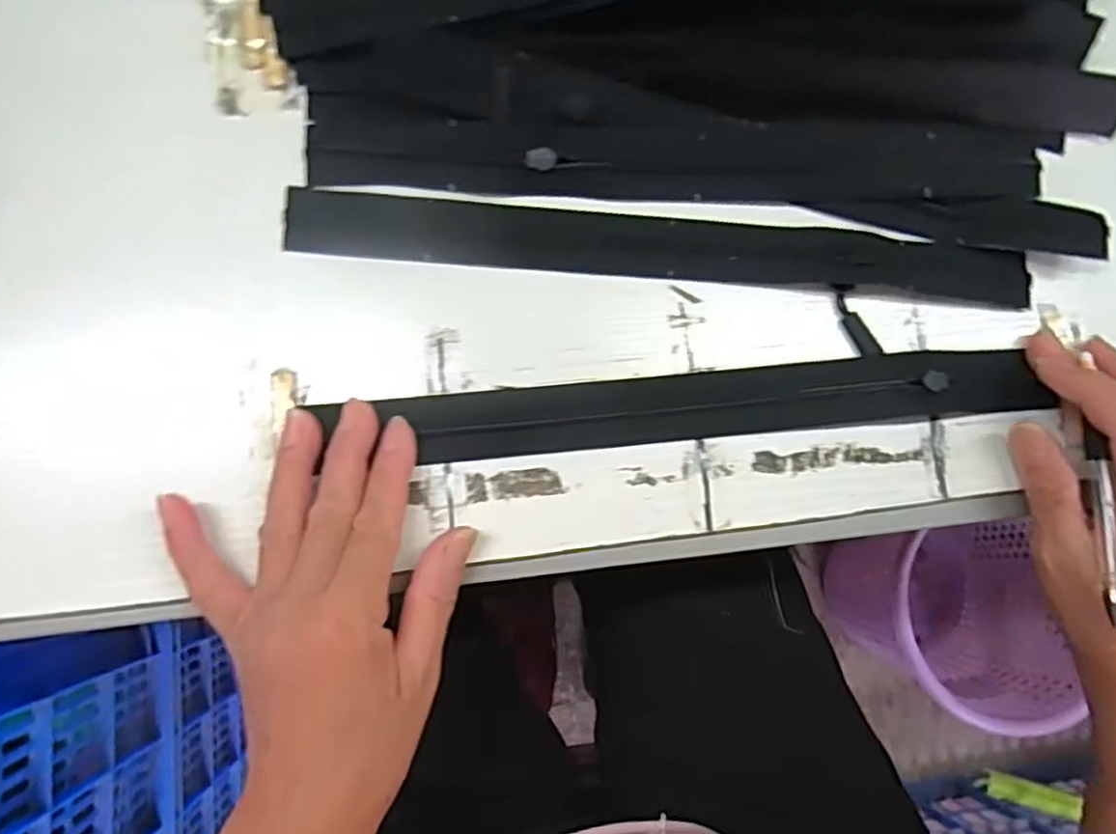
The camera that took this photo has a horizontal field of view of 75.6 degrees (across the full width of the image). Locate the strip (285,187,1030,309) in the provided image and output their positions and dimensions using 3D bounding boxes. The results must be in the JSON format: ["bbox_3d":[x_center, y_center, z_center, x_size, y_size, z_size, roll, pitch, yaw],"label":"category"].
[{"bbox_3d":[0.053,-0.080,0.339,0.349,0.009,0.028,4,82,-4],"label":"strip"}]

